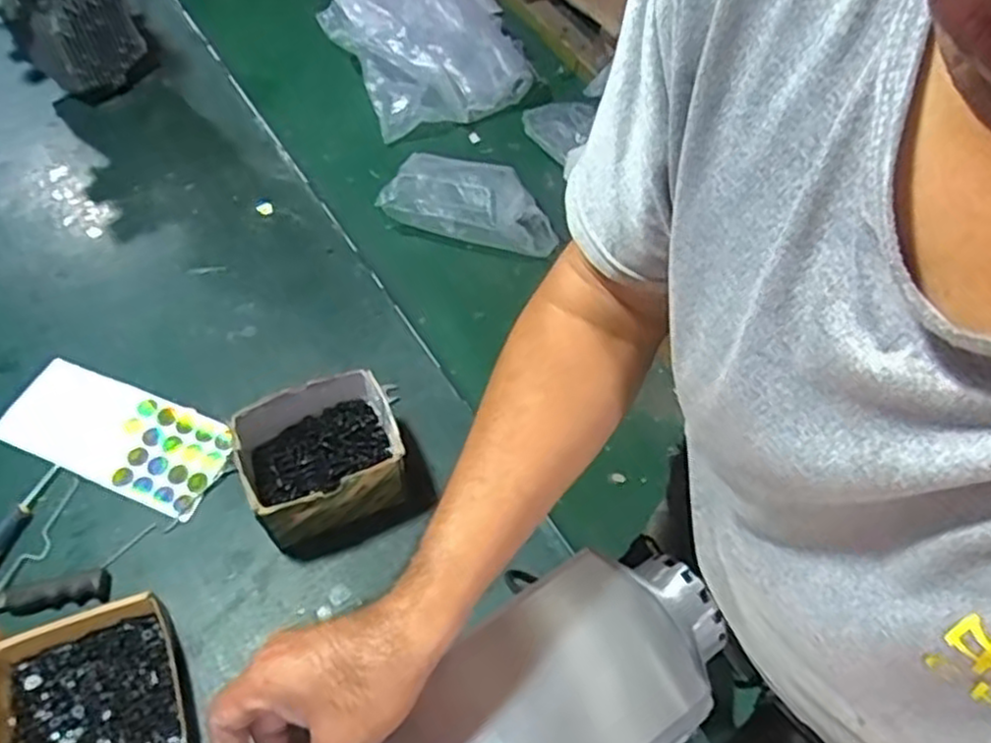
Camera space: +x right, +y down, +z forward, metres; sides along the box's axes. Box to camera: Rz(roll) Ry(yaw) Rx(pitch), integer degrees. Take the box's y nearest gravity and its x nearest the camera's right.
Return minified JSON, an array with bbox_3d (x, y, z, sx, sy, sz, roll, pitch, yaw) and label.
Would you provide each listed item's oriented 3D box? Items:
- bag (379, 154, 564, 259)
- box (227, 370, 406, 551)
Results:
[{"bbox_3d":[-0.062,-0.425,1.861,0.453,0.131,0.178,12,57,5],"label":"bag"},{"bbox_3d":[-0.169,0.086,0.722,0.147,0.100,0.122,-21,60,-15],"label":"box"}]

